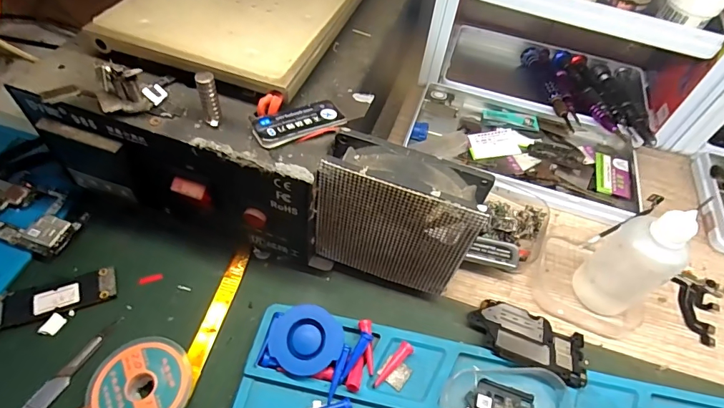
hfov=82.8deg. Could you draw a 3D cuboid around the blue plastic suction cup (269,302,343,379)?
[{"bbox_3d":[-0.029,0.072,0.216,0.033,0.014,0.035,2,54,-3],"label":"blue plastic suction cup"}]

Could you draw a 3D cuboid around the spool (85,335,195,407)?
[{"bbox_3d":[-0.106,0.089,0.199,0.043,0.014,0.045,3,53,-4],"label":"spool"}]

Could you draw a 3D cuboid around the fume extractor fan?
[{"bbox_3d":[0.018,0.011,0.225,0.079,0.090,0.032,18,53,8],"label":"fume extractor fan"}]

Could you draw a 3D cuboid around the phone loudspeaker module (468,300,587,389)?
[{"bbox_3d":[0.094,0.076,0.233,0.064,0.007,0.037,22,38,10],"label":"phone loudspeaker module"}]

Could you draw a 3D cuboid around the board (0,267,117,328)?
[{"bbox_3d":[-0.170,0.052,0.223,0.064,0.006,0.020,-15,56,-17],"label":"board"}]

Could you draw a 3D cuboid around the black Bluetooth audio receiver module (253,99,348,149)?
[{"bbox_3d":[-0.031,-0.041,0.201,0.044,0.005,0.019,-25,59,-22],"label":"black Bluetooth audio receiver module"}]

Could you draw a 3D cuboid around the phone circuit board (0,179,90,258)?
[{"bbox_3d":[-0.205,0.006,0.248,0.069,0.007,0.037,17,53,7],"label":"phone circuit board"}]

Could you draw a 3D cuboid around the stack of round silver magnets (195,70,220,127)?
[{"bbox_3d":[-0.069,-0.048,0.188,0.008,0.026,0.006,-11,55,-14],"label":"stack of round silver magnets"}]

